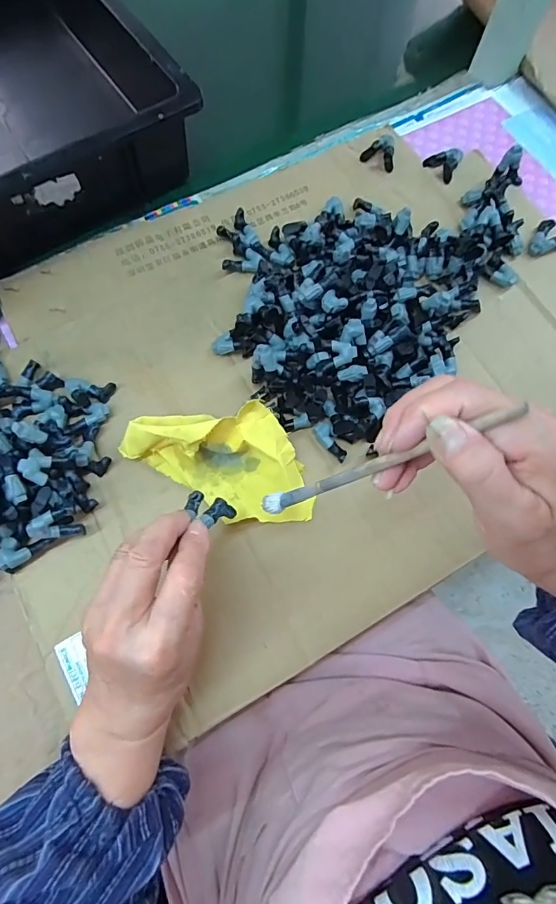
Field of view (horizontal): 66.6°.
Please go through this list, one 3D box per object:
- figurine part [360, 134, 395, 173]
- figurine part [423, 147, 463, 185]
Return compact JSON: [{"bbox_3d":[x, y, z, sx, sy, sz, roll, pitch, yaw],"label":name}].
[{"bbox_3d":[0.113,-0.334,0.469,0.037,0.018,0.034,15,74,3],"label":"figurine part"},{"bbox_3d":[0.185,-0.321,0.469,0.035,0.016,0.031,42,77,10],"label":"figurine part"}]

